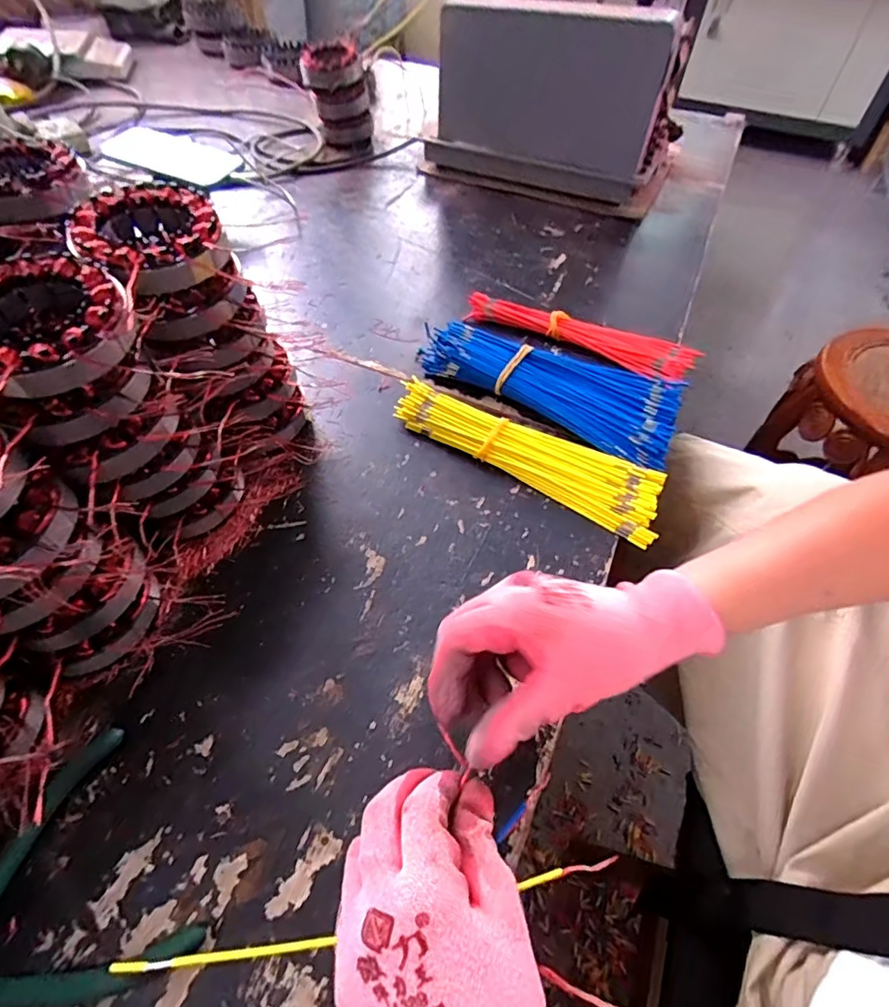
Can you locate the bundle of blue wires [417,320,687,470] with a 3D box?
[{"bbox_3d":[0.098,-0.117,0.510,0.245,0.037,0.103,25,56,14],"label":"bundle of blue wires"}]

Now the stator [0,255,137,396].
[{"bbox_3d":[-0.215,-0.095,0.287,0.086,0.031,0.089,2,53,-3],"label":"stator"}]

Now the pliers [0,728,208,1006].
[{"bbox_3d":[-0.213,0.208,0.268,0.134,0.020,0.127,-30,61,-24],"label":"pliers"}]

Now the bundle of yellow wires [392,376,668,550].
[{"bbox_3d":[0.069,-0.046,0.465,0.244,0.024,0.063,28,56,16],"label":"bundle of yellow wires"}]

